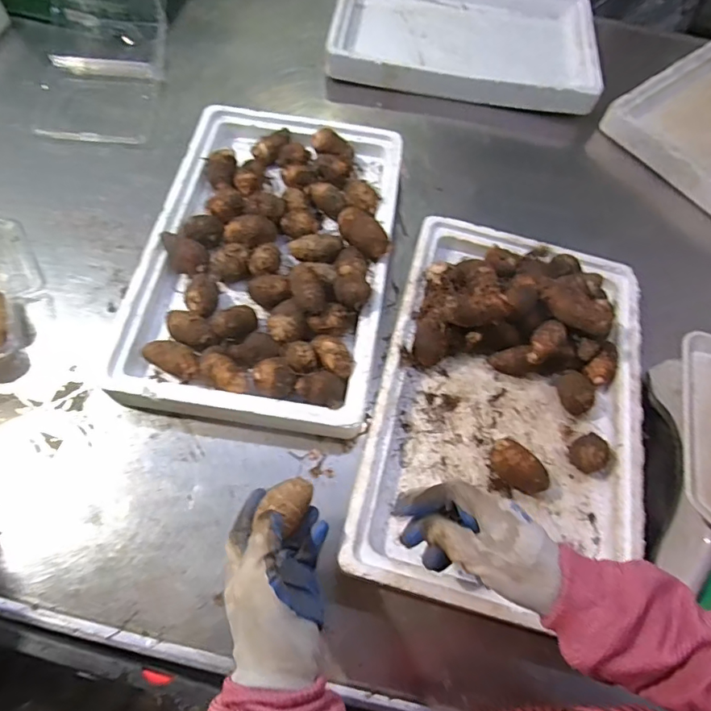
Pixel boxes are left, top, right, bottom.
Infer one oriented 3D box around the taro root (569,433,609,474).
[{"bbox_3d":[0.262,0.110,0.543,0.039,0.046,0.038,2,62,-3],"label":"taro root"}]

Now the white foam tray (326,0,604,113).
[{"bbox_3d":[0.200,-0.593,0.886,0.465,0.044,0.366,8,64,0],"label":"white foam tray"}]

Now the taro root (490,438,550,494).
[{"bbox_3d":[0.176,0.124,0.530,0.065,0.043,0.038,33,65,13],"label":"taro root"}]

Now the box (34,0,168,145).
[{"bbox_3d":[-0.419,-0.469,0.773,0.197,0.084,0.275,3,62,-2],"label":"box"}]

